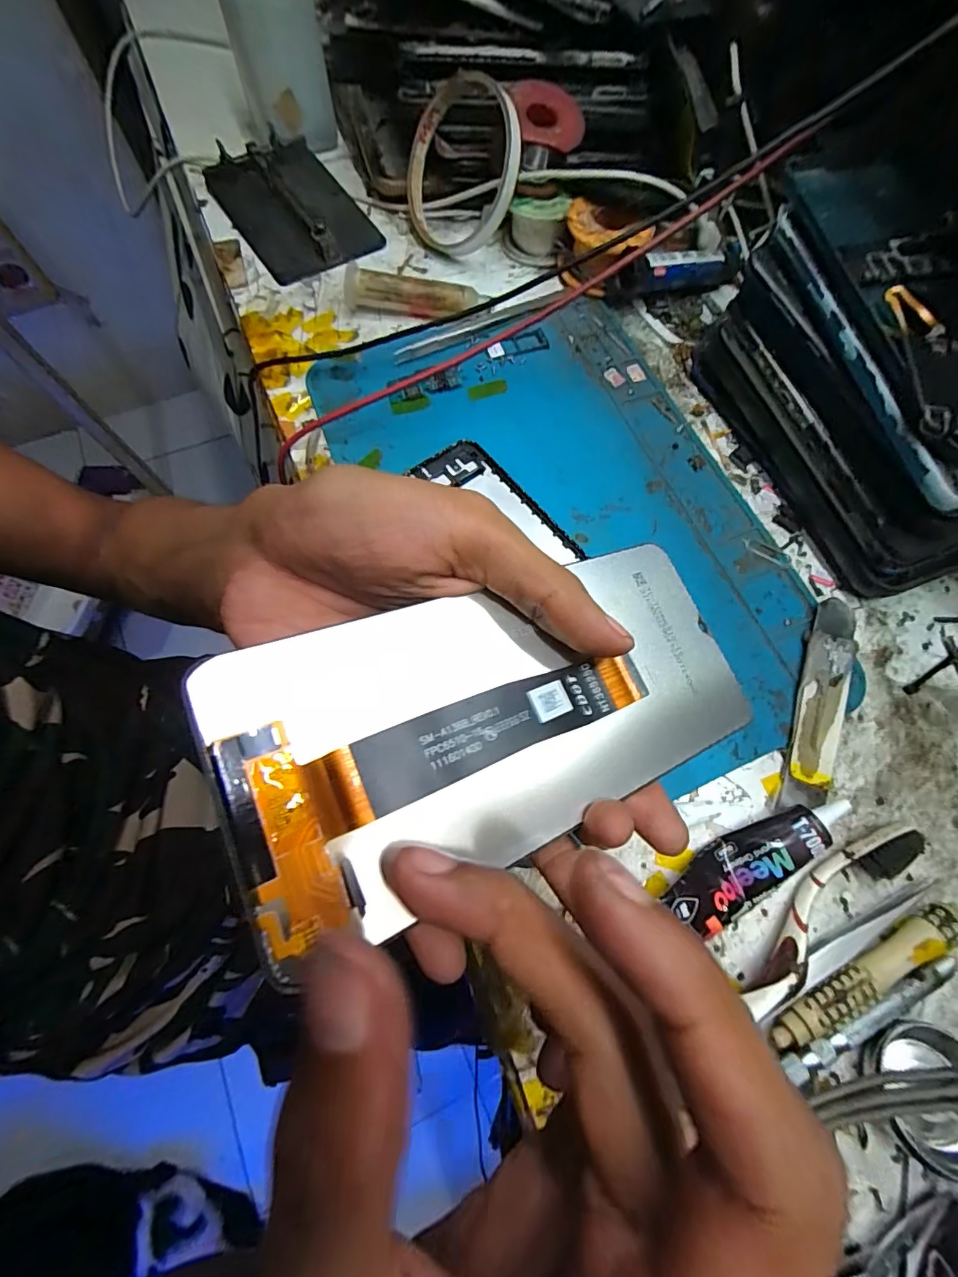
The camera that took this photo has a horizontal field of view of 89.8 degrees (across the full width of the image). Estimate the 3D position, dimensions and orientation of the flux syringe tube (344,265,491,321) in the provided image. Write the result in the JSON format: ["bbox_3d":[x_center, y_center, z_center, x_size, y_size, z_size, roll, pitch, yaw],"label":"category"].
[{"bbox_3d":[-0.040,-0.210,0.297,0.084,0.021,0.014,5,70,0],"label":"flux syringe tube"}]

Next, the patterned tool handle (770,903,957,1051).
[{"bbox_3d":[0.150,0.128,0.185,0.087,0.014,0.012,-26,73,-10],"label":"patterned tool handle"}]

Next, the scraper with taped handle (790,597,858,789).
[{"bbox_3d":[0.161,0.023,0.225,0.021,0.009,0.090,19,71,5],"label":"scraper with taped handle"}]

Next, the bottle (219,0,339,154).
[{"bbox_3d":[-0.135,-0.394,0.319,0.061,0.088,0.055,-11,71,-6],"label":"bottle"}]

